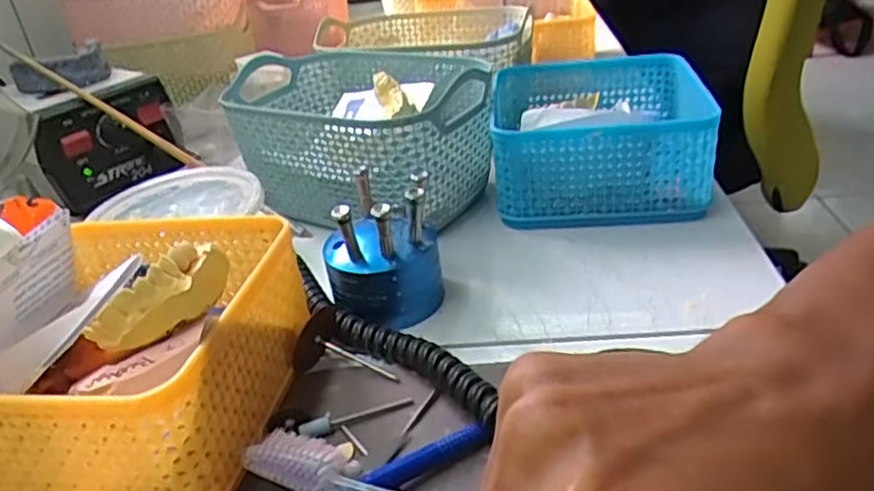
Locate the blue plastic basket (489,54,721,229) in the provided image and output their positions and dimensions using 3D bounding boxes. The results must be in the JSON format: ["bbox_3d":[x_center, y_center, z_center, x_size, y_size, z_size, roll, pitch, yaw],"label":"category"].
[{"bbox_3d":[0.104,-0.075,0.460,0.130,0.066,0.142,-3,31,8],"label":"blue plastic basket"}]

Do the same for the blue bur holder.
[{"bbox_3d":[-0.028,-0.001,0.355,0.057,0.068,0.057,-8,30,-1],"label":"blue bur holder"}]

